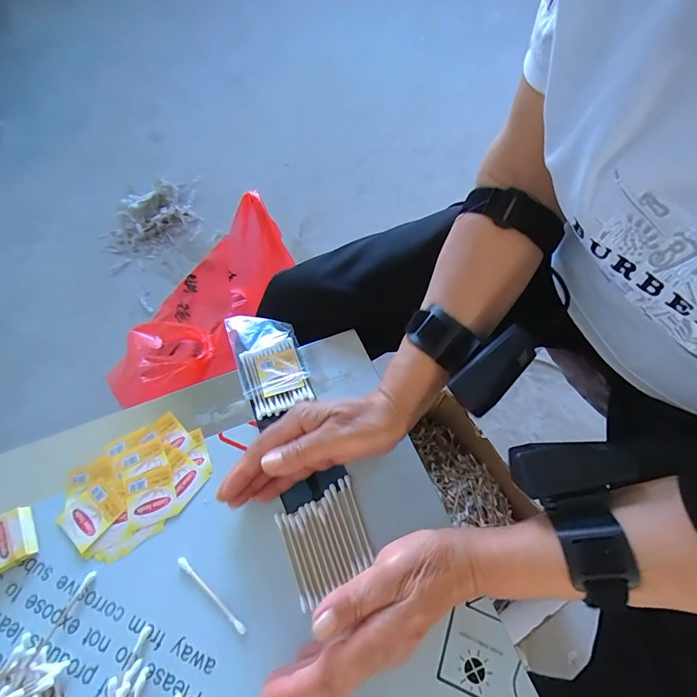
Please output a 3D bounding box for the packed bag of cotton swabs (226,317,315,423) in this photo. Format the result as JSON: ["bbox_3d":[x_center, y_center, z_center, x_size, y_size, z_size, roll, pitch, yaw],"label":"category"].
[{"bbox_3d":[-0.082,0.008,0.383,0.064,0.009,0.121,-20,62,-9],"label":"packed bag of cotton swabs"}]

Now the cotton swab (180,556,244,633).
[{"bbox_3d":[-0.105,0.186,0.286,0.073,0.004,0.005,35,67,19],"label":"cotton swab"}]

